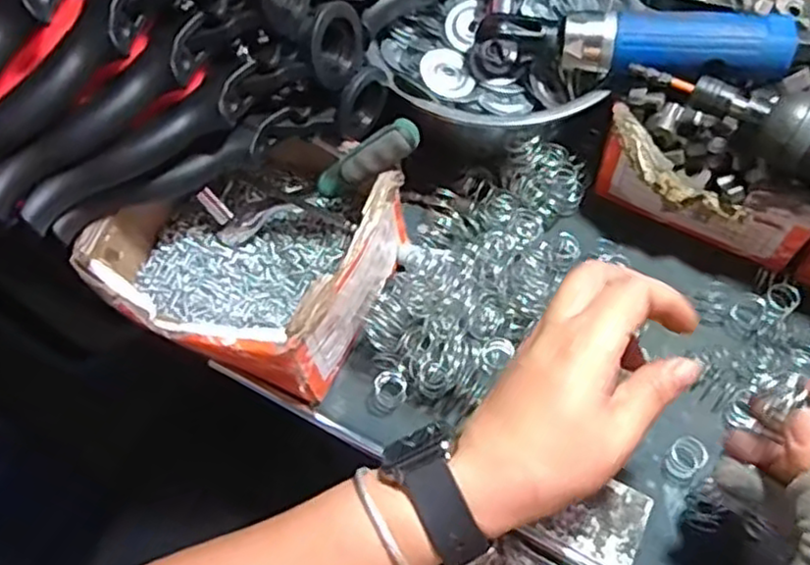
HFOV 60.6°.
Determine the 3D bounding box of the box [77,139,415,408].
[{"bbox_3d":[-0.088,-0.024,0.413,0.146,0.066,0.155,22,66,13],"label":"box"}]

